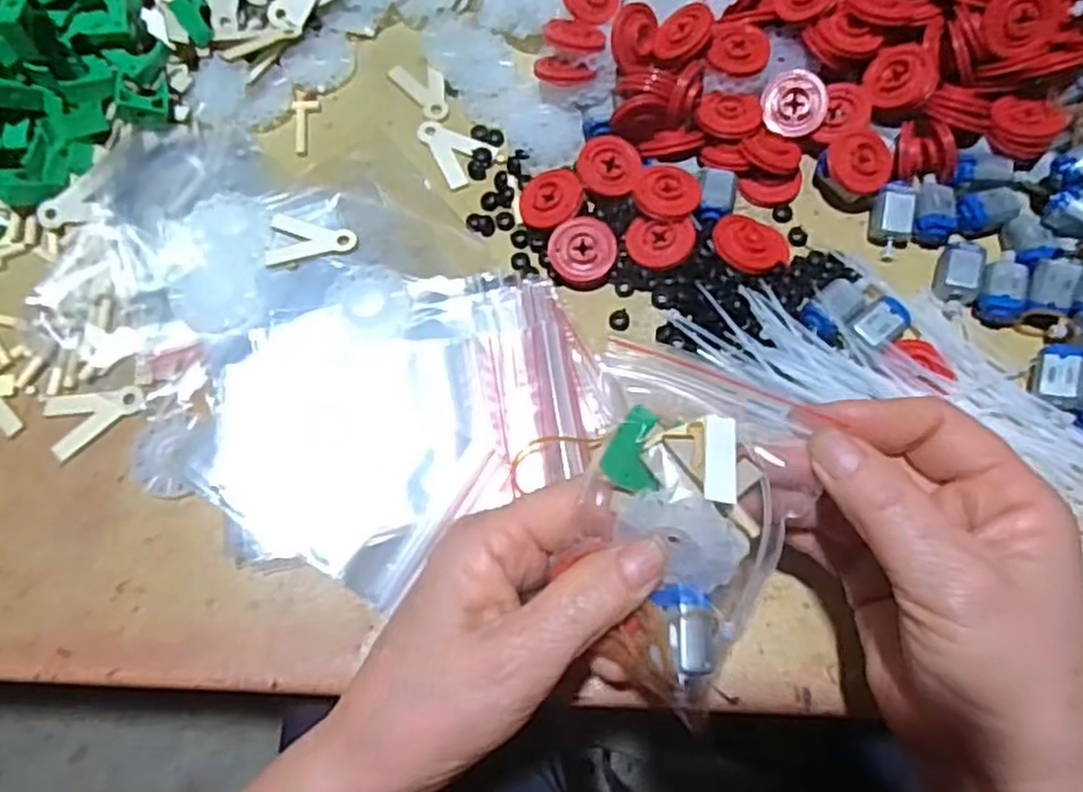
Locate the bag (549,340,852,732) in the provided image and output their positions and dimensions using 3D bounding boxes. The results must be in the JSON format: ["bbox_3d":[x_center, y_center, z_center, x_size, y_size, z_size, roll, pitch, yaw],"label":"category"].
[{"bbox_3d":[0.046,0.042,0.238,0.068,0.035,0.098,11,70,6],"label":"bag"}]

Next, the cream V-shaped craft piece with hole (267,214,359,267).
[{"bbox_3d":[-0.115,-0.077,0.380,0.042,0.004,0.028,2,70,3],"label":"cream V-shaped craft piece with hole"}]

